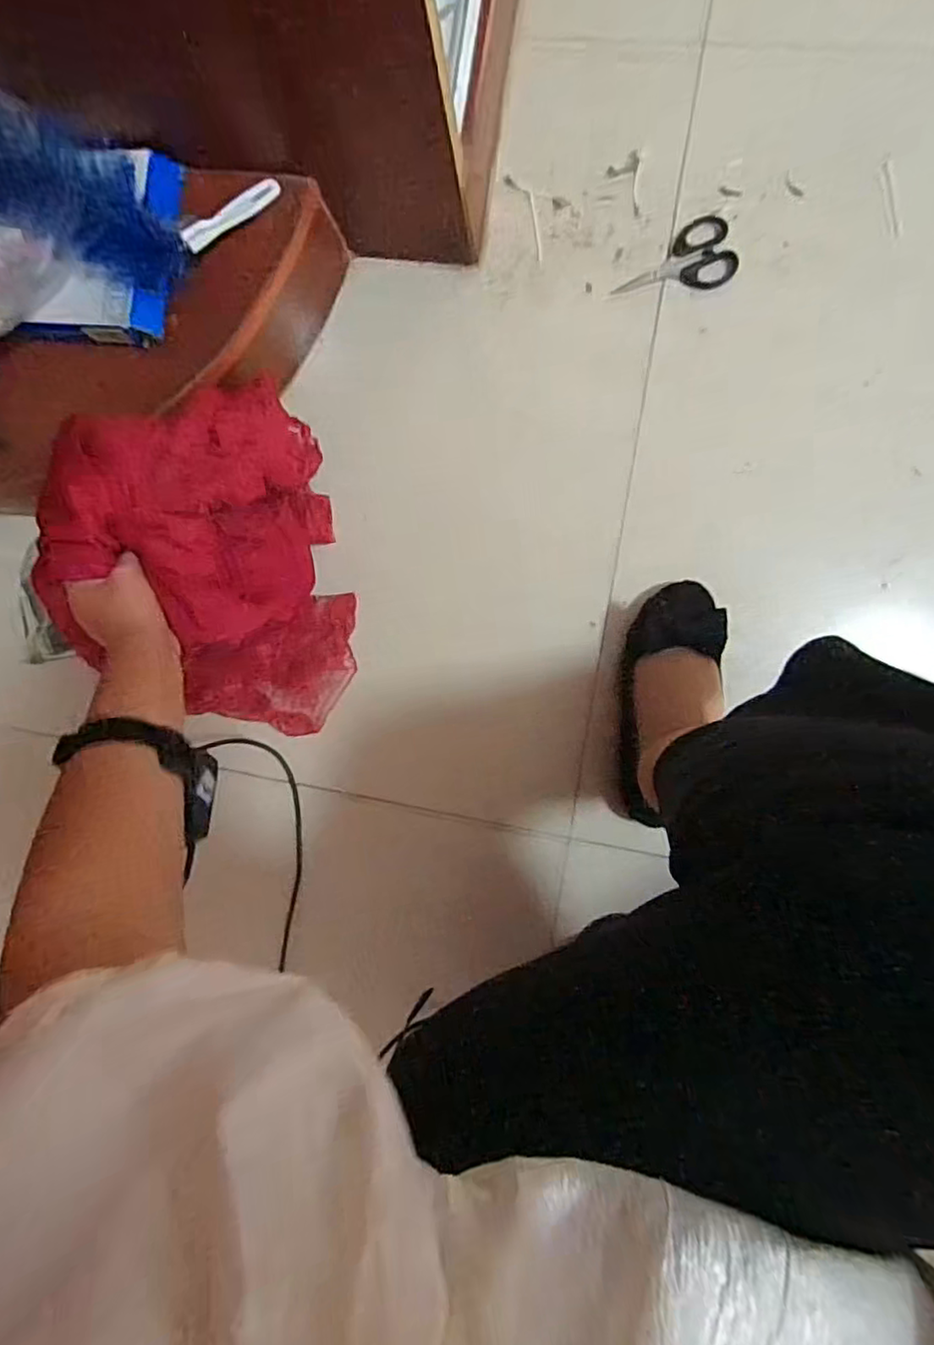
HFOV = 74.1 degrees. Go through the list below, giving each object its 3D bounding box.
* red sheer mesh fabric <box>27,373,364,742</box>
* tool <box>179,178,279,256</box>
[{"bbox_3d":[-0.240,-0.091,0.580,0.197,0.181,0.311,-12,90,7],"label":"red sheer mesh fabric"},{"bbox_3d":[-0.208,-0.405,0.547,0.099,0.013,0.017,-42,86,-11],"label":"tool"}]

